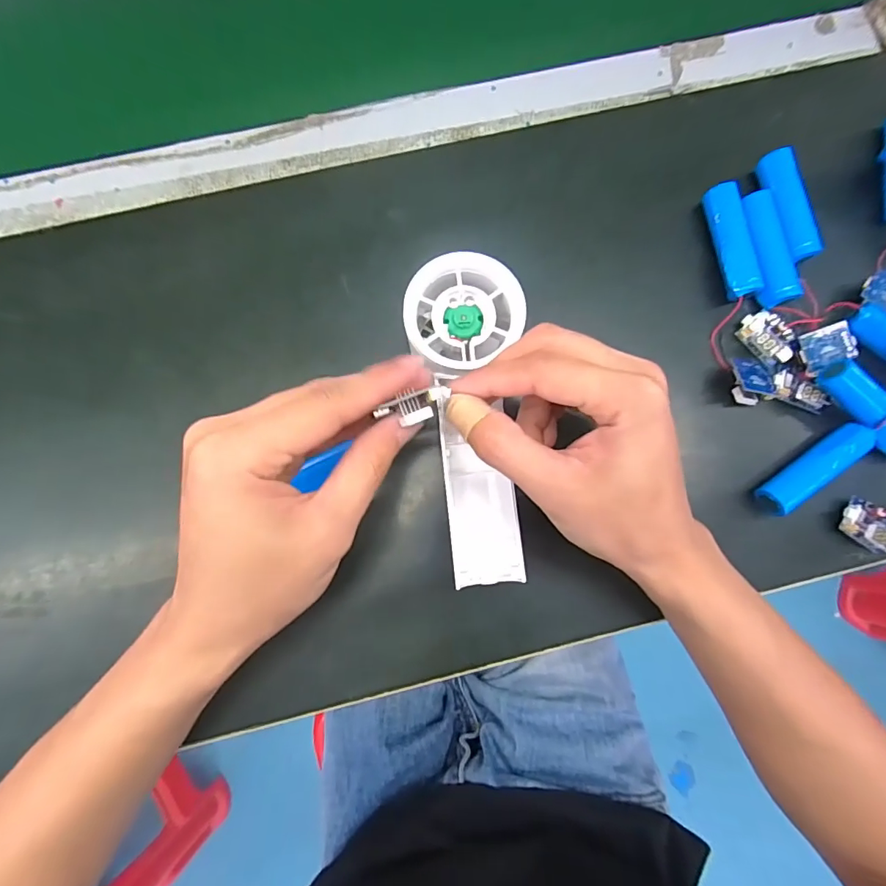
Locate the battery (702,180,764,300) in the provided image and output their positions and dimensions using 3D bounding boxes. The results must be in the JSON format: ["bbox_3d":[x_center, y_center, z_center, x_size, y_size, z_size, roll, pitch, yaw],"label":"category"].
[{"bbox_3d":[0.169,-0.117,0.281,0.019,0.017,0.068,-8,82,-2],"label":"battery"}]

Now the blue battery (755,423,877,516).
[{"bbox_3d":[0.203,0.014,0.263,0.067,0.020,0.017,-35,84,-5],"label":"blue battery"}]

